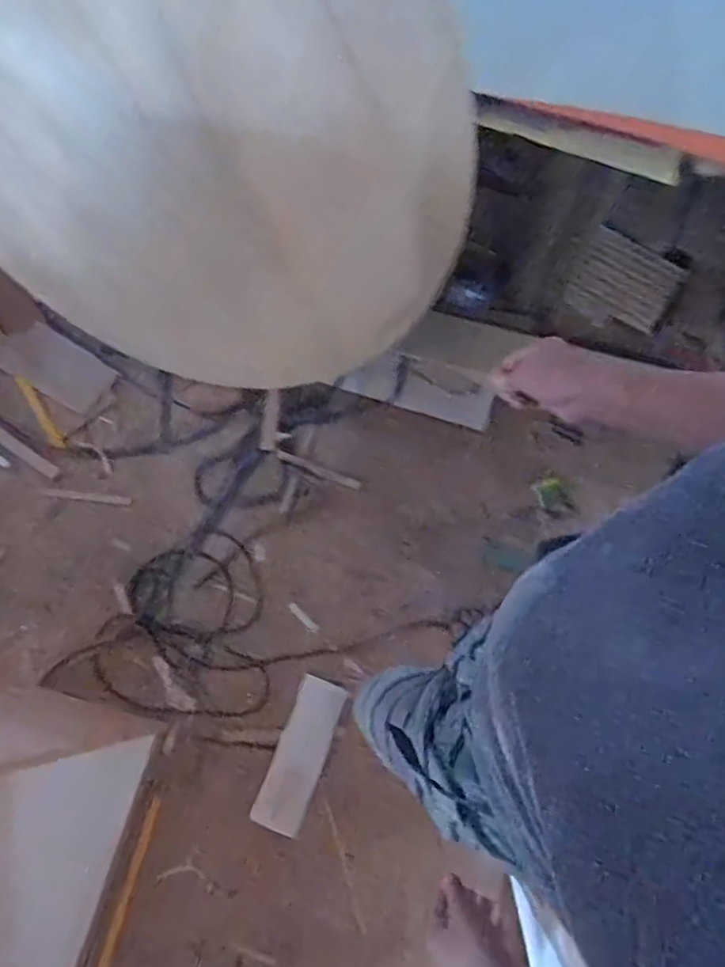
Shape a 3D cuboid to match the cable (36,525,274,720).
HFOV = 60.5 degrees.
[{"bbox_3d":[-0.422,0.309,1.451,0.466,0.034,0.413,13,73,2],"label":"cable"}]

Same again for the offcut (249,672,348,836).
[{"bbox_3d":[-0.135,0.599,1.380,0.109,0.016,0.317,21,74,5],"label":"offcut"}]

